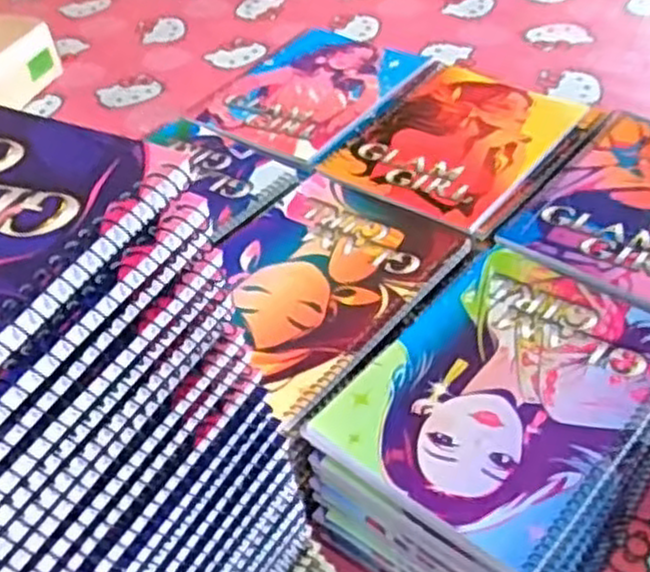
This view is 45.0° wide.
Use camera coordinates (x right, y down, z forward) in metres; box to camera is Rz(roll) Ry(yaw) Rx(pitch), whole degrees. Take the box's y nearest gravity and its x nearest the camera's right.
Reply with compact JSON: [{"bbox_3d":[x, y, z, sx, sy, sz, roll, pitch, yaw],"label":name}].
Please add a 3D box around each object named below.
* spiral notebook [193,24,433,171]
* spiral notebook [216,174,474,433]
[{"bbox_3d":[-0.012,-0.187,0.741,0.159,0.006,0.204,26,52,29],"label":"spiral notebook"},{"bbox_3d":[-0.012,-0.007,0.553,0.157,0.008,0.192,29,53,31],"label":"spiral notebook"}]

